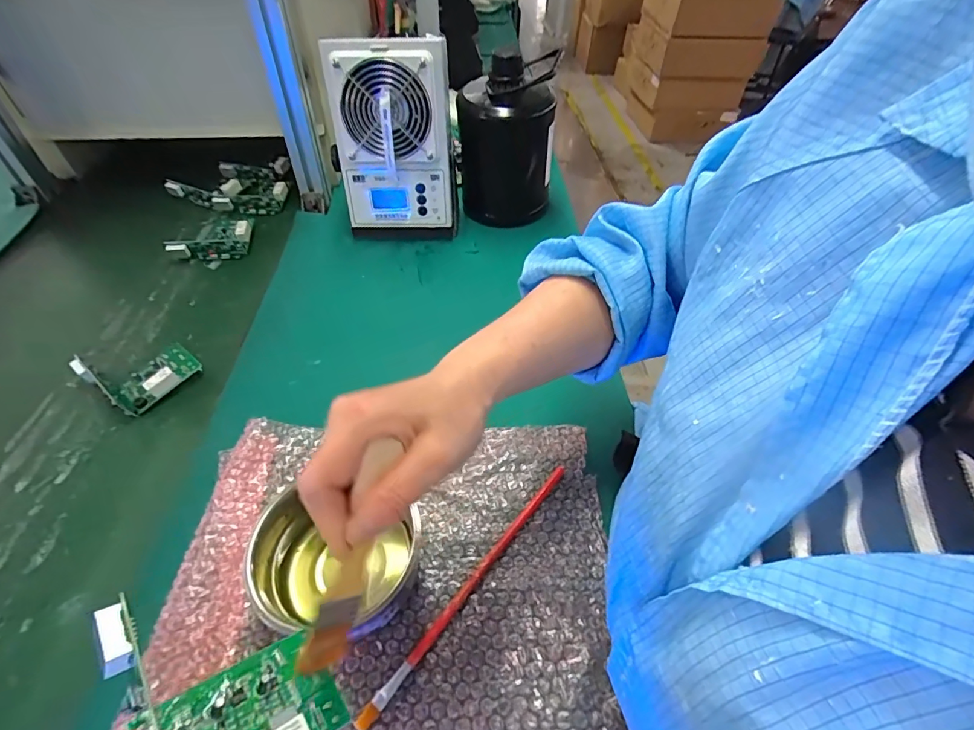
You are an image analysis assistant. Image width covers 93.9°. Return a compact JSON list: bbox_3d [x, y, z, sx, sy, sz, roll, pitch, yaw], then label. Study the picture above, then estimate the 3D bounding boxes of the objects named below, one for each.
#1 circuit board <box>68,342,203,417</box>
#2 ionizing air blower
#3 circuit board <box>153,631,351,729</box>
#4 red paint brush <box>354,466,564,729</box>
[{"bbox_3d":[-0.387,0.005,0.510,0.093,0.029,0.092,32,56,25],"label":"circuit board"},{"bbox_3d":[-0.126,-0.296,0.627,0.157,0.237,0.080,-6,49,-5],"label":"ionizing air blower"},{"bbox_3d":[-0.110,0.171,0.224,0.058,0.016,0.072,32,21,34],"label":"circuit board"},{"bbox_3d":[-0.008,0.173,0.373,0.010,0.006,0.249,31,56,24],"label":"red paint brush"}]

